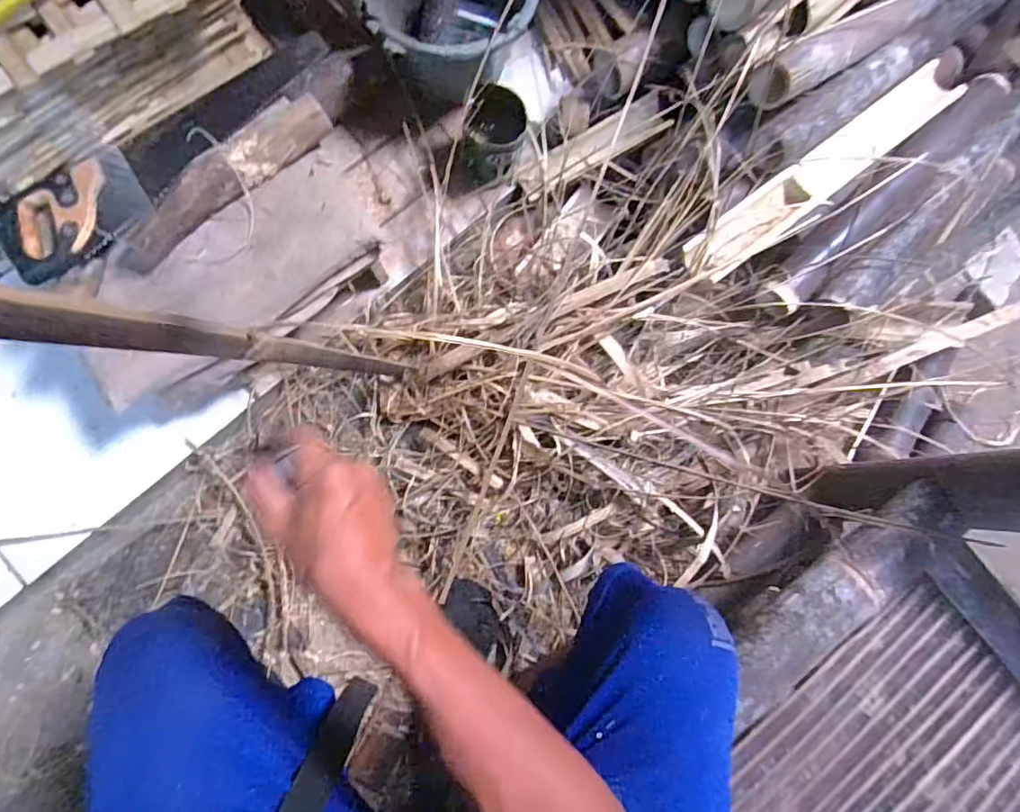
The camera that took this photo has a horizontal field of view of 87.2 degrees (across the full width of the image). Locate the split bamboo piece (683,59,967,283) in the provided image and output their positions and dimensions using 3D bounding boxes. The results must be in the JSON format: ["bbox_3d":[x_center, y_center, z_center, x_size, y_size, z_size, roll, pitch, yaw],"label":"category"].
[{"bbox_3d":[0.450,-0.332,0.778,0.459,0.057,0.079,-37,85,-8],"label":"split bamboo piece"}]

